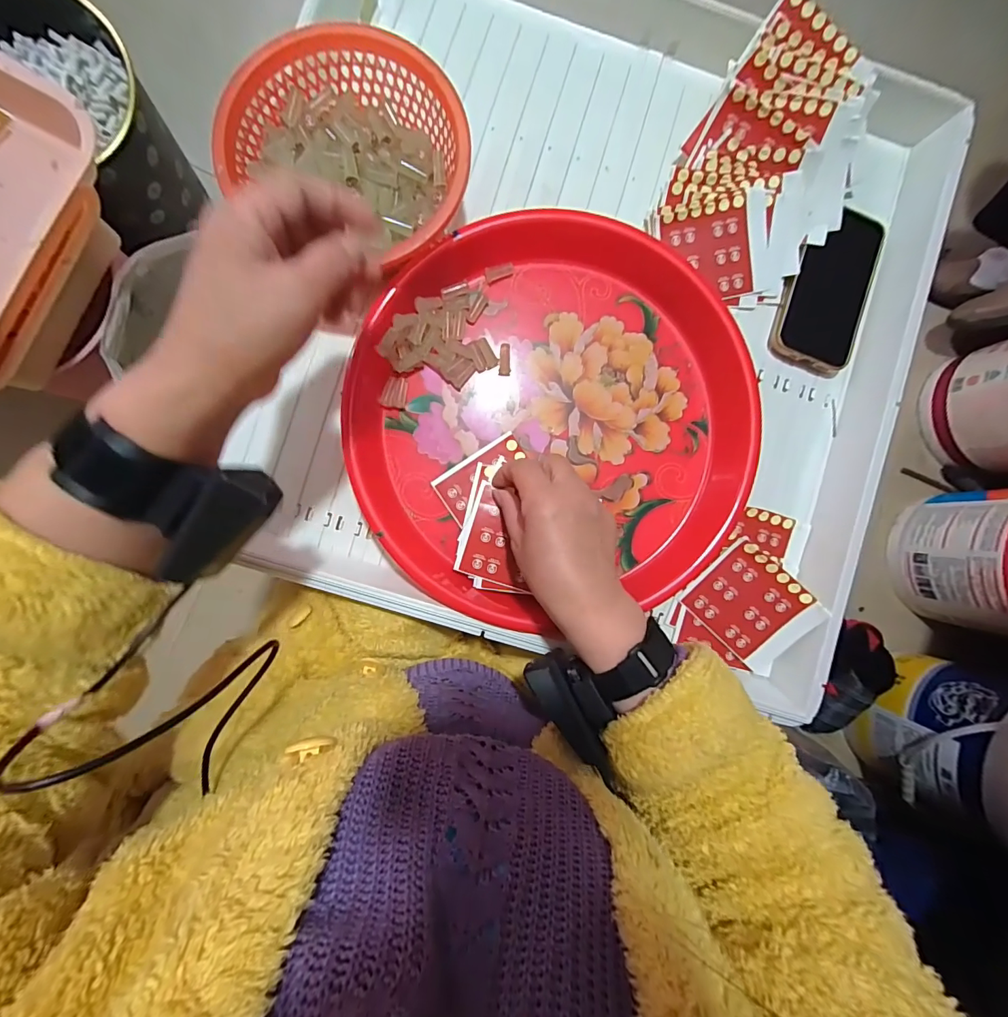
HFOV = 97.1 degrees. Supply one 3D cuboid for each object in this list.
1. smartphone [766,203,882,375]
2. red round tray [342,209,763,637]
[{"bbox_3d":[0.303,-0.201,0.411,0.088,0.017,0.149,18,87,-8],"label":"smartphone"},{"bbox_3d":[0.043,-0.075,0.370,0.321,0.050,0.316,0,89,-9],"label":"red round tray"}]

